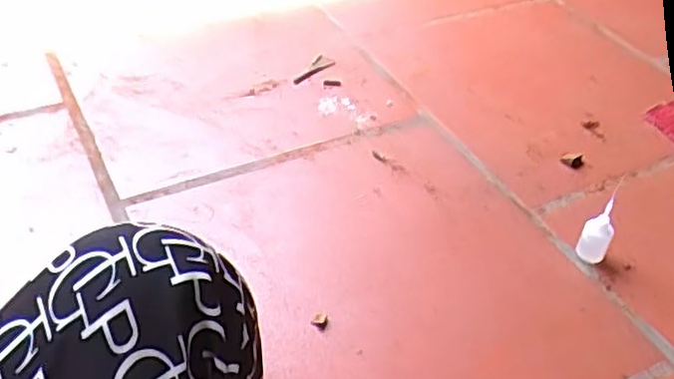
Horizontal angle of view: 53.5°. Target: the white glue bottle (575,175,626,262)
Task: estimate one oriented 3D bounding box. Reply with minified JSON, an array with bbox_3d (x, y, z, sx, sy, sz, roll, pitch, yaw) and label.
[{"bbox_3d":[0.337,0.046,0.851,0.036,0.118,0.034,28,44,21],"label":"white glue bottle"}]

